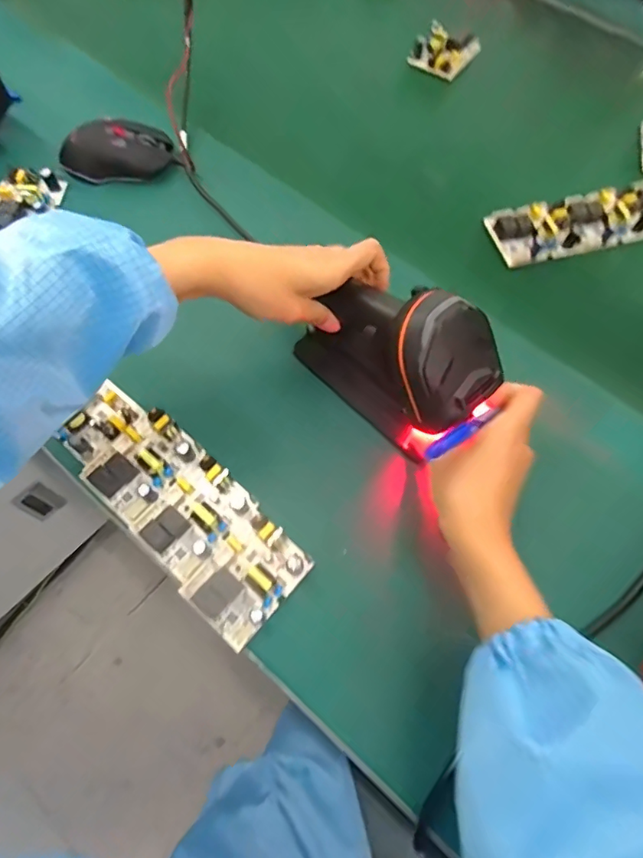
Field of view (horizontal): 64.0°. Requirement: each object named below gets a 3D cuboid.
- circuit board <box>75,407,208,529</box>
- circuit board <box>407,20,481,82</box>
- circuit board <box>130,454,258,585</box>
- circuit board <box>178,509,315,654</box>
[{"bbox_3d":[-0.141,0.027,0.403,0.061,0.026,0.080,40,71,15],"label":"circuit board"},{"bbox_3d":[0.155,-0.471,0.637,0.064,0.022,0.078,29,69,11],"label":"circuit board"},{"bbox_3d":[-0.096,0.064,0.387,0.060,0.027,0.078,39,71,15],"label":"circuit board"},{"bbox_3d":[-0.054,0.106,0.371,0.062,0.020,0.079,38,71,14],"label":"circuit board"}]

